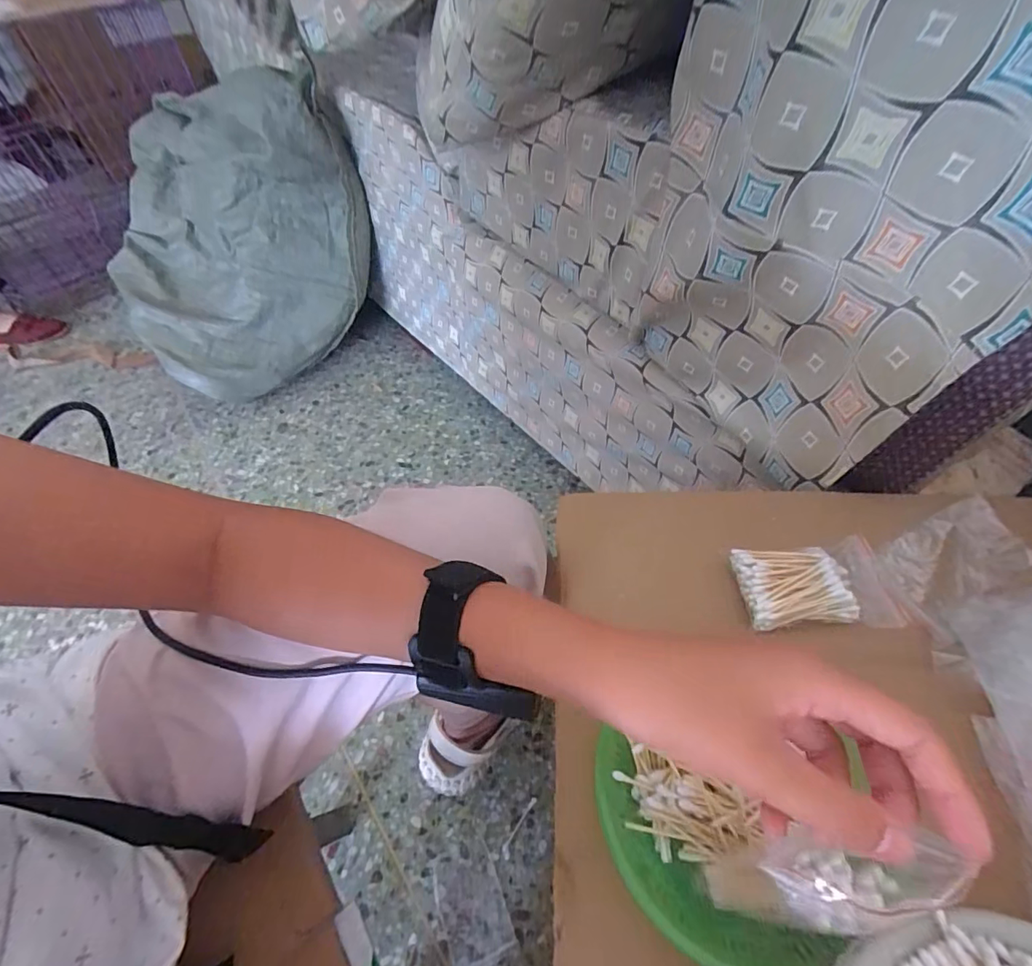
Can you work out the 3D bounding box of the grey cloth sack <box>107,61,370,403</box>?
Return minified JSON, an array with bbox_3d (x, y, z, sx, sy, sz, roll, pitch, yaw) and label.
[{"bbox_3d":[-0.633,-0.536,1.063,0.484,0.472,0.430,-38,61,-24],"label":"grey cloth sack"}]

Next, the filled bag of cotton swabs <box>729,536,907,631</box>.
[{"bbox_3d":[0.227,0.075,0.373,0.115,0.018,0.068,-2,53,0],"label":"filled bag of cotton swabs"}]

